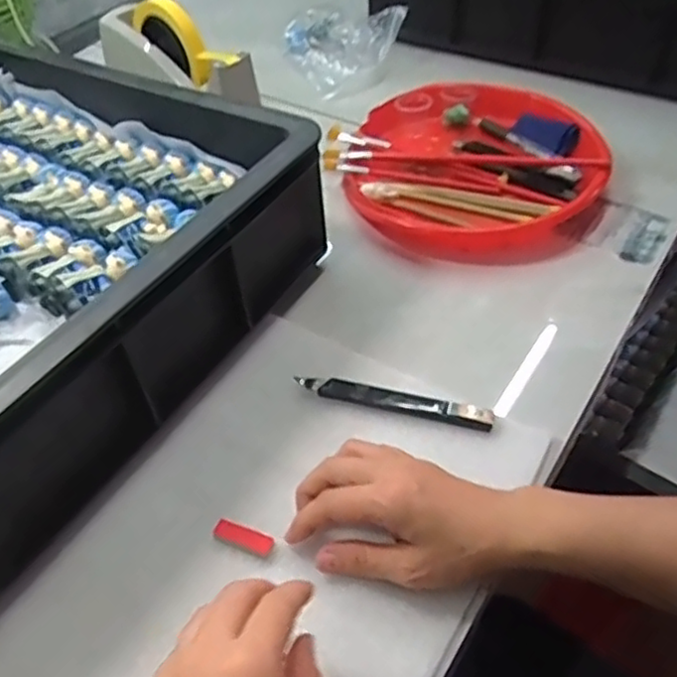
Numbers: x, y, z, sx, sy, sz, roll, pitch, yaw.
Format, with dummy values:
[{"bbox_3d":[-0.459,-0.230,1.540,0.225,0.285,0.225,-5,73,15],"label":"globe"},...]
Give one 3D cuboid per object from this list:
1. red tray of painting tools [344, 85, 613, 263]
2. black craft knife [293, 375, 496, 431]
[{"bbox_3d":[0.130,-0.173,0.677,0.256,0.038,0.255,6,48,9],"label":"red tray of painting tools"},{"bbox_3d":[0.038,0.044,0.478,0.138,0.008,0.016,10,48,12],"label":"black craft knife"}]

